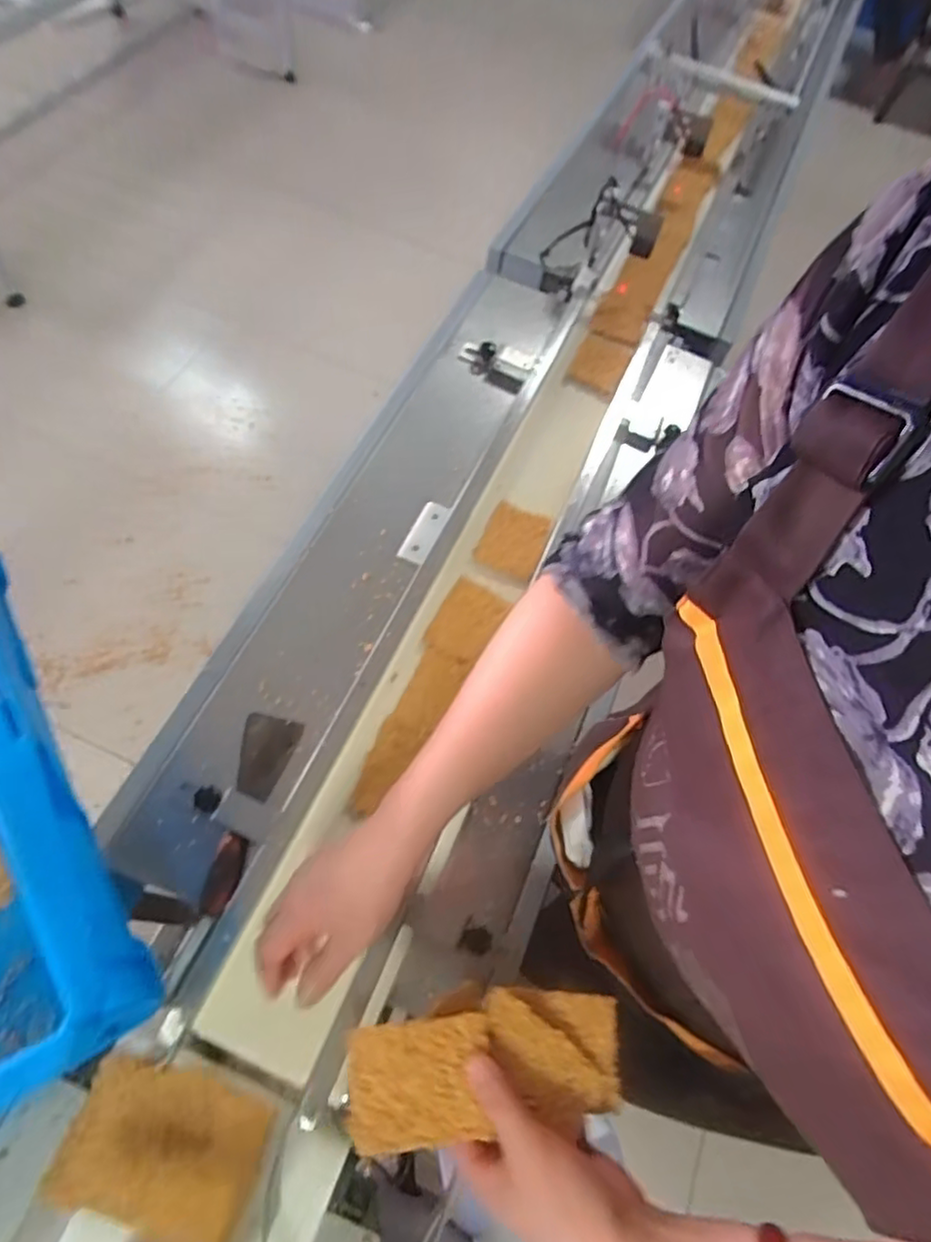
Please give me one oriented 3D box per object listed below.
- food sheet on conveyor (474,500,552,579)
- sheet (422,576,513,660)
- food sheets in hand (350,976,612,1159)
[{"bbox_3d":[0.056,-0.096,0.752,0.070,0.011,0.090,23,63,3],"label":"food sheet on conveyor"},{"bbox_3d":[0.001,0.000,0.699,0.061,0.009,0.091,31,64,8],"label":"sheet"},{"bbox_3d":[0.013,0.284,0.423,0.173,0.019,0.078,-4,61,-11],"label":"food sheets in hand"}]

